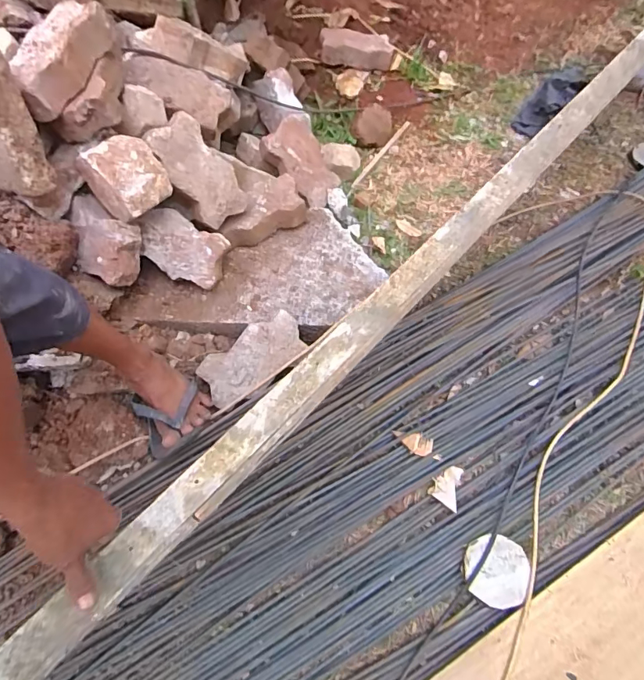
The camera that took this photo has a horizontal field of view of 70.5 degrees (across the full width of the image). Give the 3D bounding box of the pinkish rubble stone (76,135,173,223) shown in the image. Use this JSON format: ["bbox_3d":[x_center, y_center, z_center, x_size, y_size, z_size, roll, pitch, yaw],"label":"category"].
[{"bbox_3d":[-0.345,-0.293,0.811,0.110,0.075,0.138,-47,113,-30],"label":"pinkish rubble stone"}]

